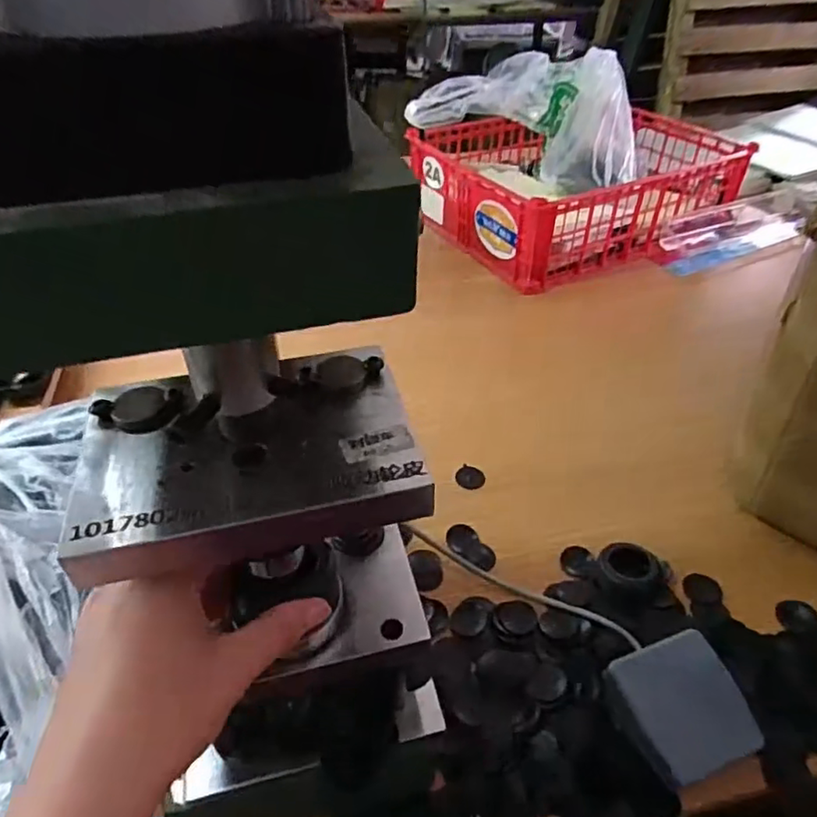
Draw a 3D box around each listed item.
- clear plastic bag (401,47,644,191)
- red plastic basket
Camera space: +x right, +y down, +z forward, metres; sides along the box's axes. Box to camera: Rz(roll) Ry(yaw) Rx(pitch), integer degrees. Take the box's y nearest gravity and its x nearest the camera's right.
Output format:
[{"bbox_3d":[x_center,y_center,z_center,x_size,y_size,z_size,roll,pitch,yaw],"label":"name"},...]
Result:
[{"bbox_3d":[0.191,-0.460,0.965,0.350,0.142,0.149,21,45,23],"label":"clear plastic bag"},{"bbox_3d":[0.264,-0.362,1.001,0.439,0.131,0.343,-18,44,-20],"label":"red plastic basket"}]

